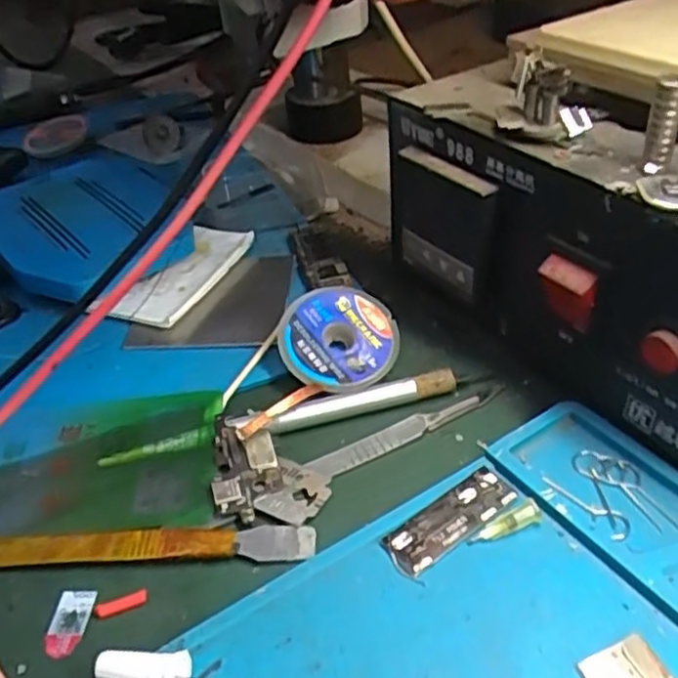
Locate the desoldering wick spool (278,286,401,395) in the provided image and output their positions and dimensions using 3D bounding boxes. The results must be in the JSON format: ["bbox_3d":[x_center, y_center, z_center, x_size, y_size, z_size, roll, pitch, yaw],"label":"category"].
[{"bbox_3d":[0.000,0.000,0.272,0.045,0.008,0.043,-12,63,-13],"label":"desoldering wick spool"}]

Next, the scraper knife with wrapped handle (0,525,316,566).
[{"bbox_3d":[-0.068,0.062,0.218,0.120,0.004,0.011,-3,37,3],"label":"scraper knife with wrapped handle"}]

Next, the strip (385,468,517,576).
[{"bbox_3d":[0.034,0.054,0.214,0.043,0.004,0.015,-26,42,-25],"label":"strip"}]

